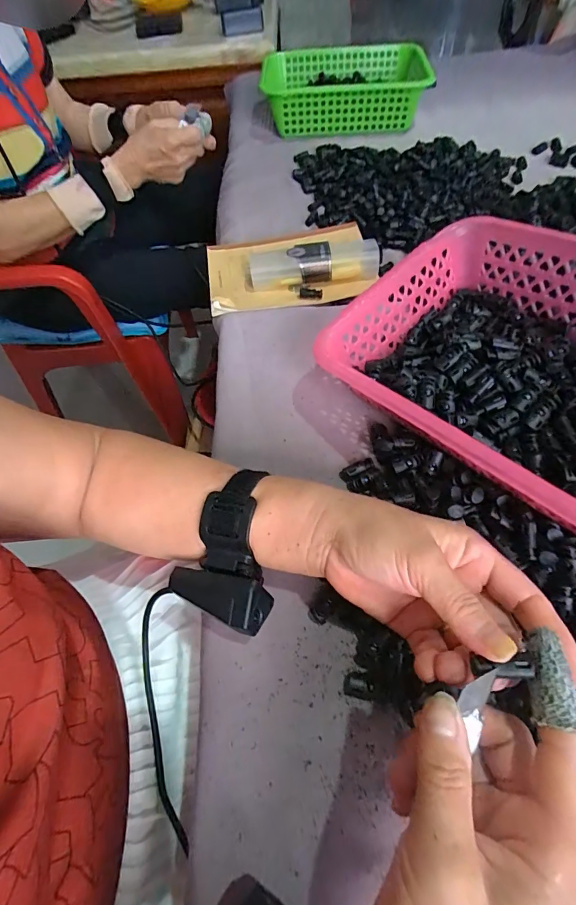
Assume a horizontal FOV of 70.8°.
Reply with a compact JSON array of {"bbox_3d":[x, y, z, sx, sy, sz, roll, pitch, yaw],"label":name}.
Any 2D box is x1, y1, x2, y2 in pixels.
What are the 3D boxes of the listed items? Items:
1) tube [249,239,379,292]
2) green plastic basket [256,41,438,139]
[{"bbox_3d":[0.031,-0.230,0.494,0.152,0.038,0.037,-6,58,0],"label":"tube"},{"bbox_3d":[0.101,-0.667,0.753,0.294,0.082,0.206,-10,59,-1],"label":"green plastic basket"}]

